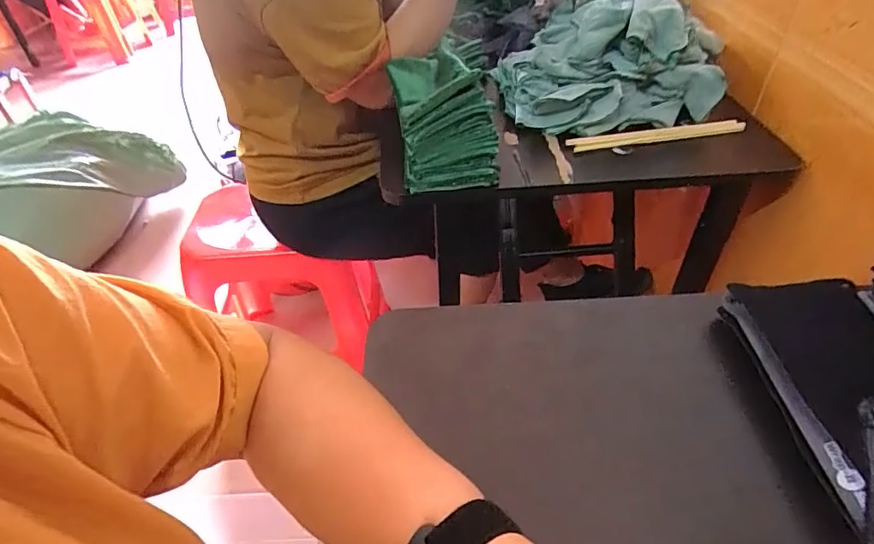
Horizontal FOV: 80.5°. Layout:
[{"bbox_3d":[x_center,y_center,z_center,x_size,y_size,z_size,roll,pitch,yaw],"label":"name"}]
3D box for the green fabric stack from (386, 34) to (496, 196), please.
[{"bbox_3d":[0.006,-0.201,0.618,0.113,0.119,0.184,-8,43,-4],"label":"green fabric stack"}]

